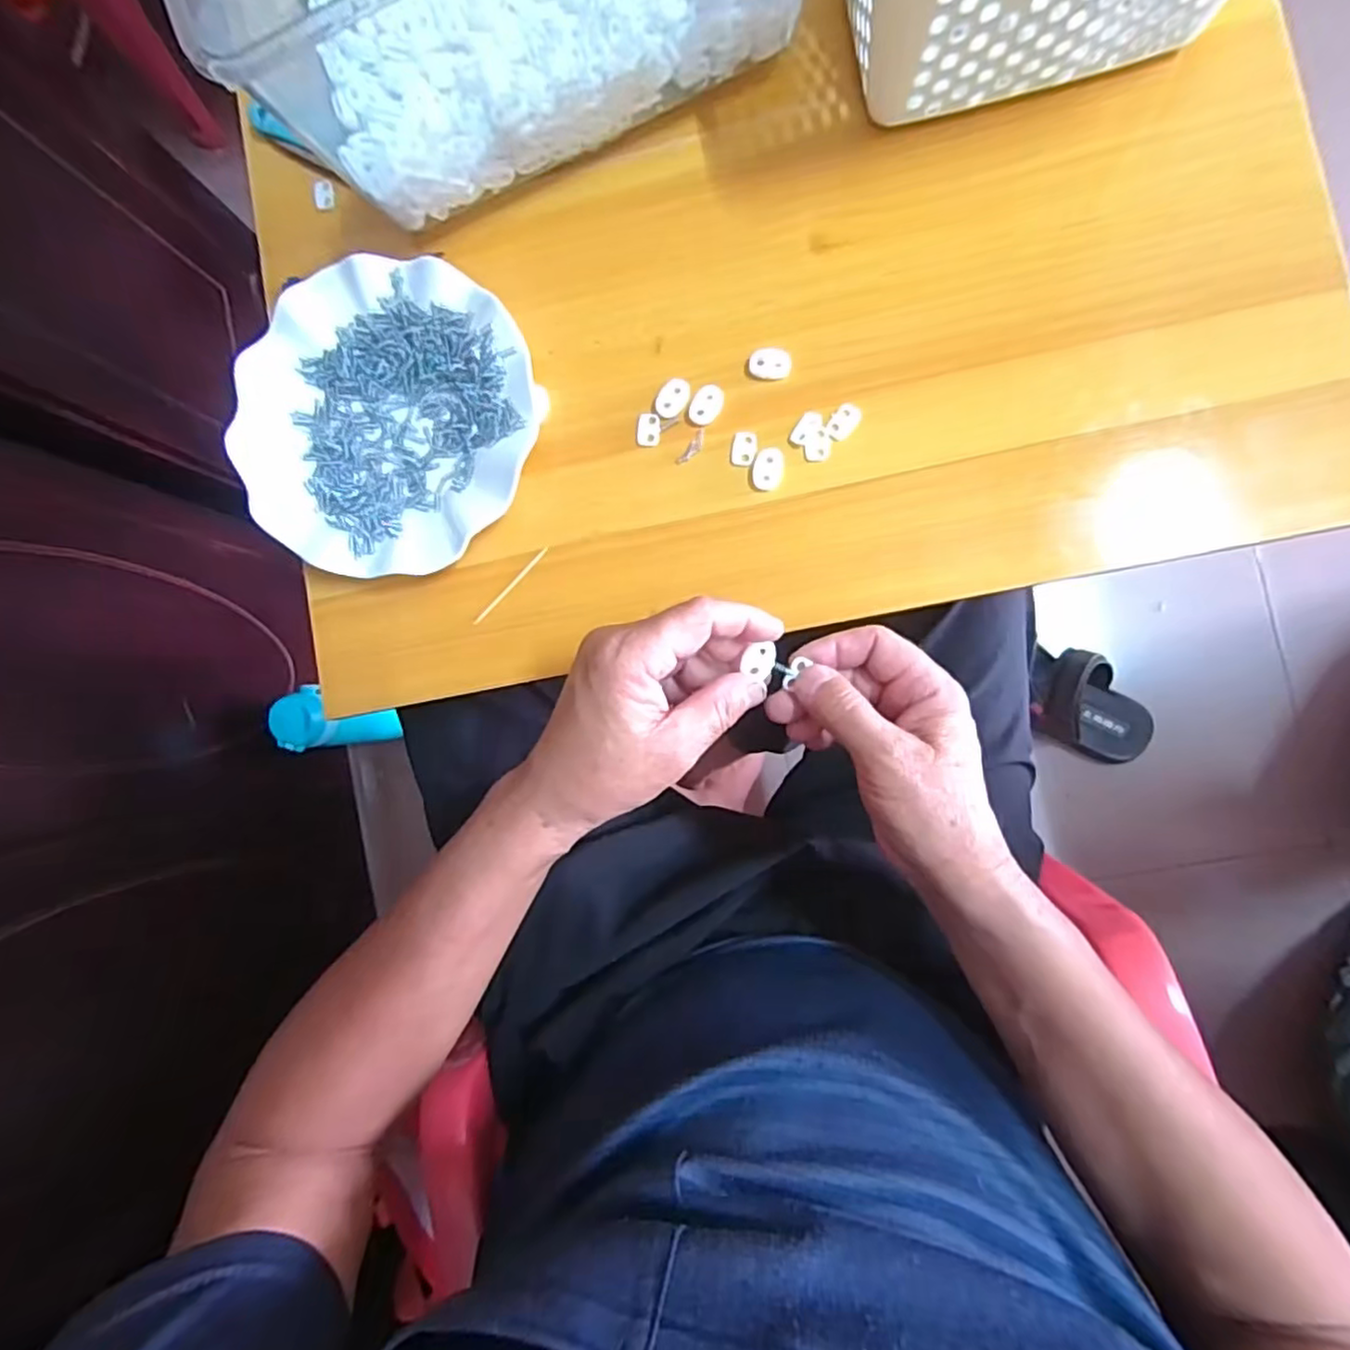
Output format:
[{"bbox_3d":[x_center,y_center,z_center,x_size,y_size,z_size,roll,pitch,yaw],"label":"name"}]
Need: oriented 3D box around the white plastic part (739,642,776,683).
[{"bbox_3d":[0.042,-0.007,0.332,0.016,0.004,0.017,7,88,7],"label":"white plastic part"}]

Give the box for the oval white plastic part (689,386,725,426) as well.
[{"bbox_3d":[0.018,-0.156,0.382,0.016,0.004,0.024,30,91,8],"label":"oval white plastic part"}]

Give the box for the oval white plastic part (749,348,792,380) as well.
[{"bbox_3d":[0.054,-0.178,0.377,0.023,0.004,0.017,11,88,8],"label":"oval white plastic part"}]

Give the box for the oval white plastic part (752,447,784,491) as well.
[{"bbox_3d":[0.052,-0.116,0.375,0.017,0.004,0.023,11,88,8],"label":"oval white plastic part"}]

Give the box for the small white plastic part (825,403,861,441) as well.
[{"bbox_3d":[0.094,-0.142,0.372,0.014,0.004,0.022,43,92,7],"label":"small white plastic part"}]

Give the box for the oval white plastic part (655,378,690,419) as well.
[{"bbox_3d":[-0.002,-0.161,0.386,0.017,0.004,0.023,26,90,8],"label":"oval white plastic part"}]

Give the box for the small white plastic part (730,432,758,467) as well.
[{"bbox_3d":[0.040,-0.130,0.380,0.015,0.004,0.019,8,88,7],"label":"small white plastic part"}]

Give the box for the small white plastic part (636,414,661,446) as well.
[{"bbox_3d":[-0.016,-0.144,0.388,0.014,0.004,0.018,6,88,7],"label":"small white plastic part"}]

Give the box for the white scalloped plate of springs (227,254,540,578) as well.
[{"bbox_3d":[-0.172,-0.151,0.397,0.179,0.023,0.178,0,87,7],"label":"white scalloped plate of springs"}]

